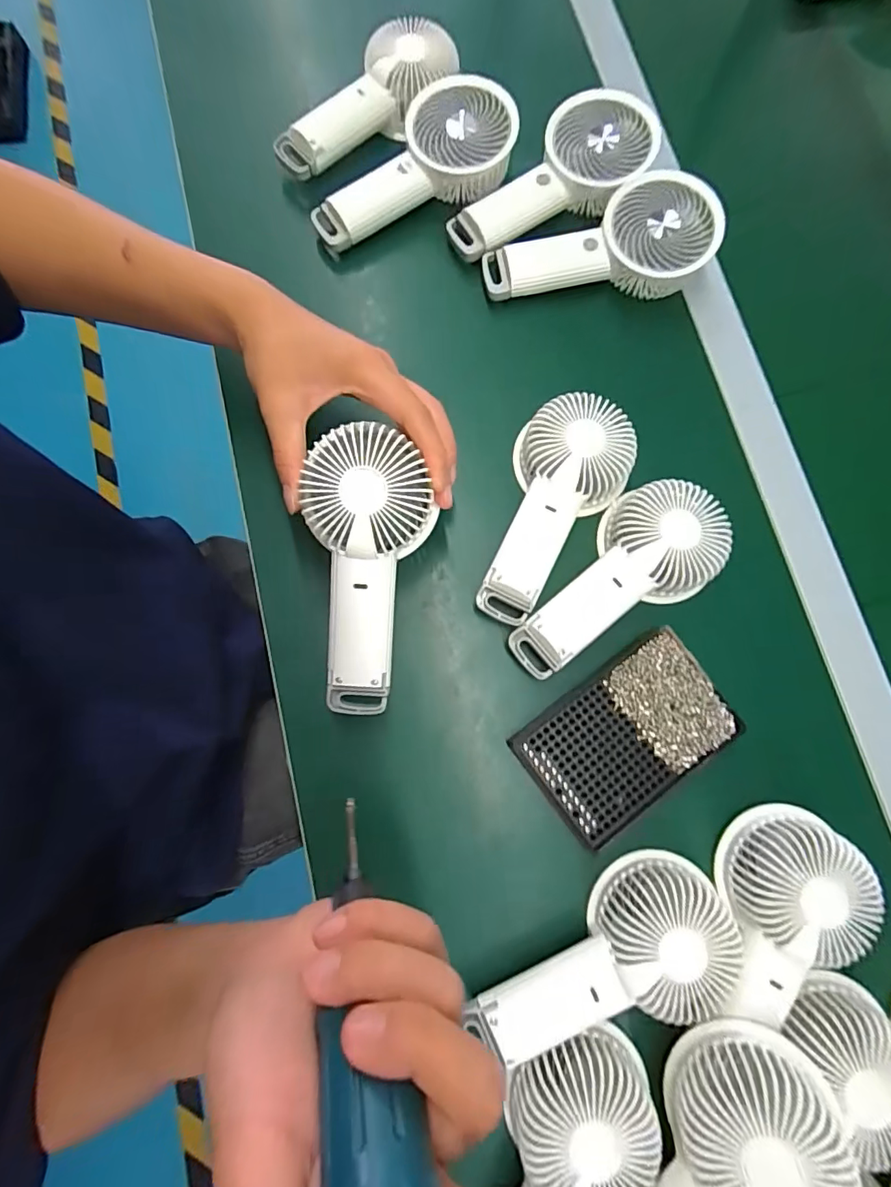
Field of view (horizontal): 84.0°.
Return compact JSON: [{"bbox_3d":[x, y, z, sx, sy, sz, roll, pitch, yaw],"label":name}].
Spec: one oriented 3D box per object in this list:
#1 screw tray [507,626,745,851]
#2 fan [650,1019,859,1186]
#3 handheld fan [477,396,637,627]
[{"bbox_3d":[0.126,0.099,0.347,0.135,0.029,0.087,-35,82,-7],"label":"screw tray"},{"bbox_3d":[0.138,0.333,0.277,0.083,0.048,0.183,40,96,28],"label":"fan"},{"bbox_3d":[0.078,-0.061,0.365,0.084,0.044,0.178,22,79,3],"label":"handheld fan"}]

